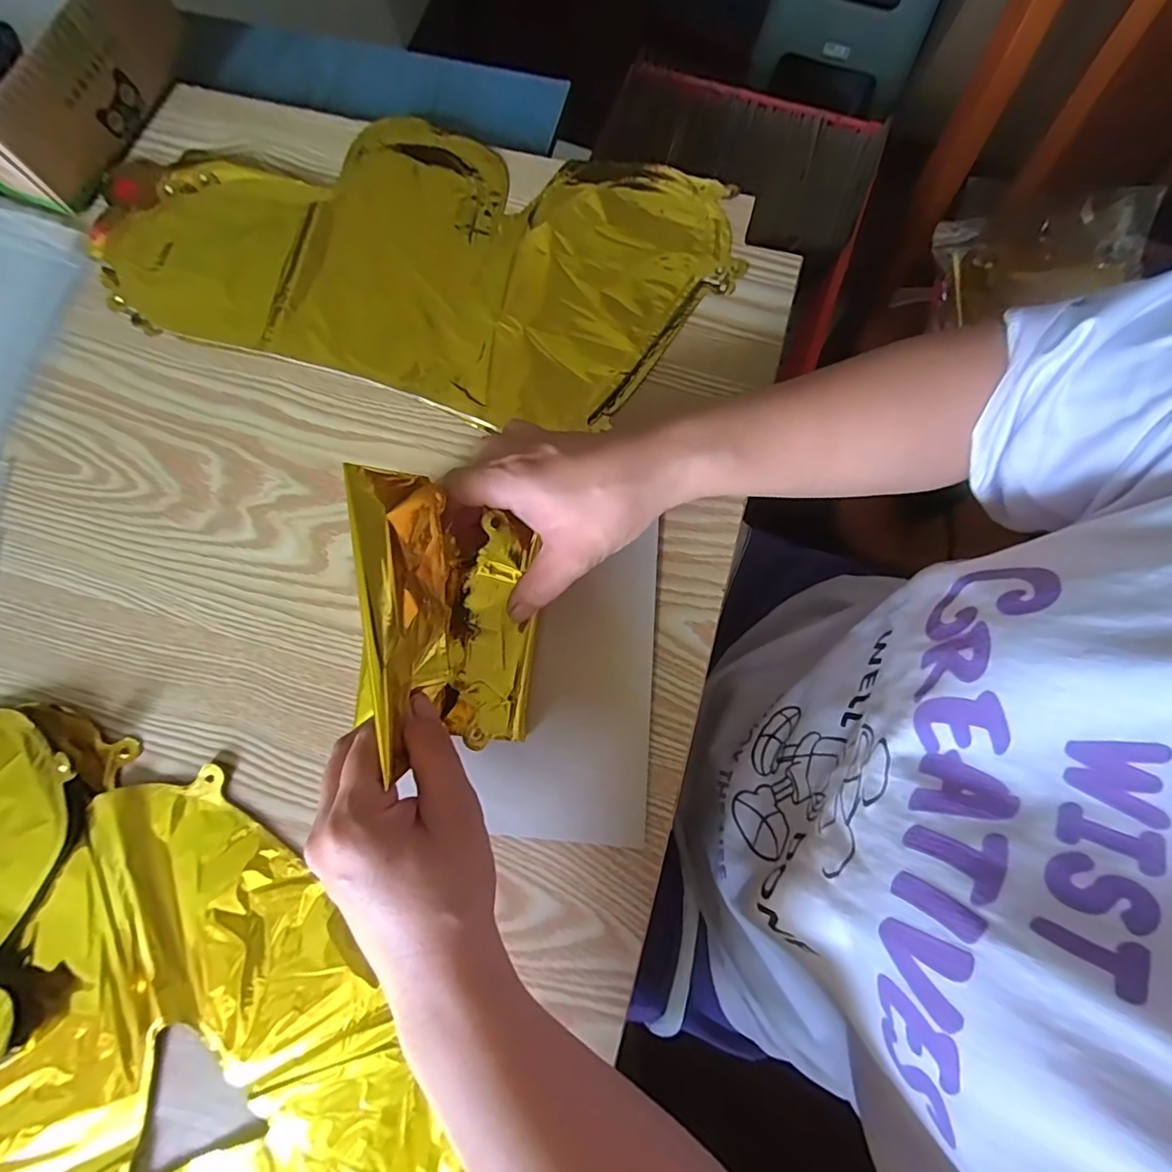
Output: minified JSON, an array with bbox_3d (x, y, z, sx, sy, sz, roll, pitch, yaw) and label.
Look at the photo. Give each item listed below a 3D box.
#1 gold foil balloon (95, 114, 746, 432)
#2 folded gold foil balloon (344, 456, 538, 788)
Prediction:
[{"bbox_3d":[-0.126,-0.245,0.386,0.424,0.012,0.224,18,79,5],"label":"gold foil balloon"},{"bbox_3d":[-0.065,0.016,0.280,0.064,0.104,0.133,-6,78,0],"label":"folded gold foil balloon"}]

